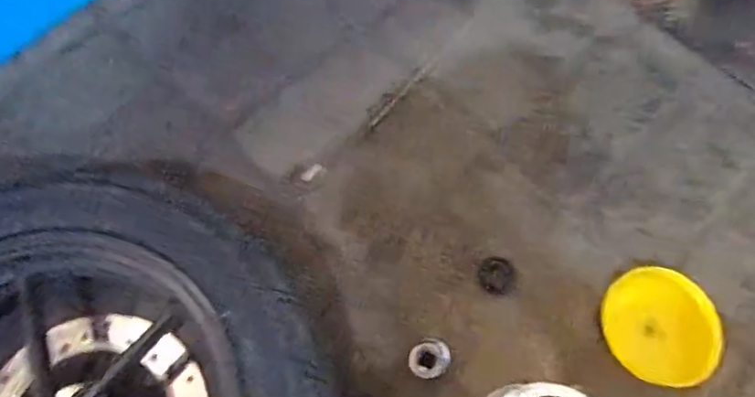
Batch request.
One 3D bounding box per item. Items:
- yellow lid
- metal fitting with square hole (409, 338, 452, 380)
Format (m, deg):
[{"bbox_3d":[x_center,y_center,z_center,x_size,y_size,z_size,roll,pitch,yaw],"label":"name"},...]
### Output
[{"bbox_3d":[0.265,0.119,0.514,0.108,0.025,0.097,24,72,9],"label":"yellow lid"},{"bbox_3d":[0.046,0.145,0.495,0.038,0.040,0.030,-37,73,-12],"label":"metal fitting with square hole"}]

